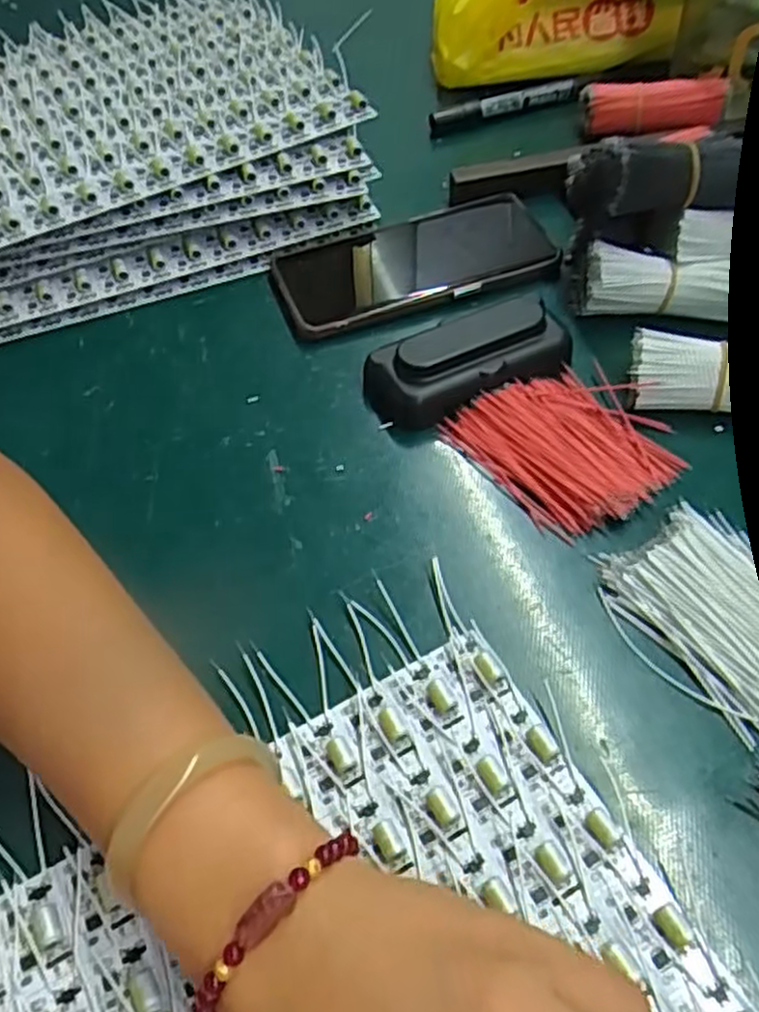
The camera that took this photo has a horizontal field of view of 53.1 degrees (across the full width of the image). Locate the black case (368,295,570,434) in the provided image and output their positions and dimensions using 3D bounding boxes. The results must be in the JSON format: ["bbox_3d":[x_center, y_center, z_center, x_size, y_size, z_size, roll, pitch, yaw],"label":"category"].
[{"bbox_3d":[0.047,-0.076,0.395,0.104,0.031,0.041,-20,55,-10],"label":"black case"}]

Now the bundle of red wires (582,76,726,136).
[{"bbox_3d":[0.183,-0.266,0.505,0.086,0.029,0.018,5,55,7],"label":"bundle of red wires"}]

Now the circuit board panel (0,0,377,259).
[{"bbox_3d":[-0.190,-0.276,0.519,0.298,0.020,0.265,-25,56,-14],"label":"circuit board panel"}]

